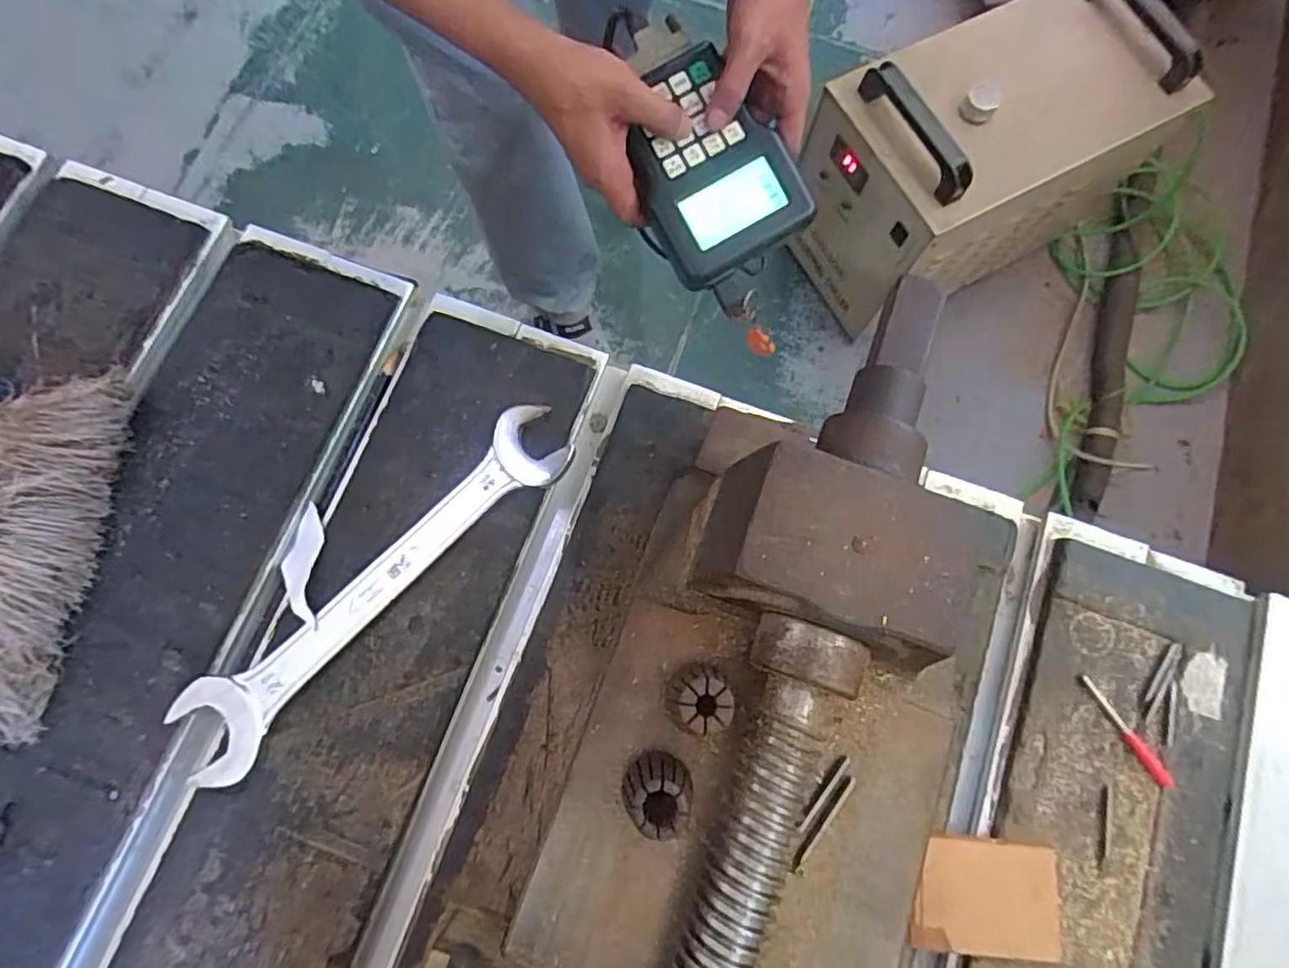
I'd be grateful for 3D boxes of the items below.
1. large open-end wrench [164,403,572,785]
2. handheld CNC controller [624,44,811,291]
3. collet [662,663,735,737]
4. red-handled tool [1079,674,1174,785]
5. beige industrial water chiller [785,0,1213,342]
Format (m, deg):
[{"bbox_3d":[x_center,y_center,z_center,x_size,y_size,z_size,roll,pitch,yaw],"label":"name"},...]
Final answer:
[{"bbox_3d":[-0.107,0.039,0.267,0.184,0.007,0.037,-43,81,-10],"label":"large open-end wrench"},{"bbox_3d":[0.045,-0.229,0.469,0.106,0.032,0.146,-28,96,-1],"label":"handheld CNC controller"},{"bbox_3d":[0.015,0.061,0.185,0.016,0.032,0.016,7,76,0],"label":"collet"},{"bbox_3d":[0.194,0.099,0.258,0.007,0.004,0.049,-31,79,-8],"label":"red-handled tool"},{"bbox_3d":[0.511,-0.524,1.002,0.513,0.324,0.304,-30,79,-9],"label":"beige industrial water chiller"}]

